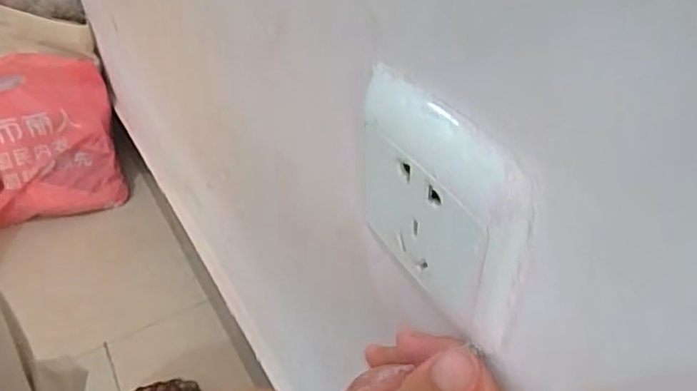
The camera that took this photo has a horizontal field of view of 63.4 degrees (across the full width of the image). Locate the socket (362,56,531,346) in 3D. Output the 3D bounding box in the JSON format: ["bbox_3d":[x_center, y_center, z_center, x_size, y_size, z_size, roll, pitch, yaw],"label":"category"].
[{"bbox_3d":[0.030,0.004,0.202,0.013,0.076,0.081,-22,42,-23],"label":"socket"}]

